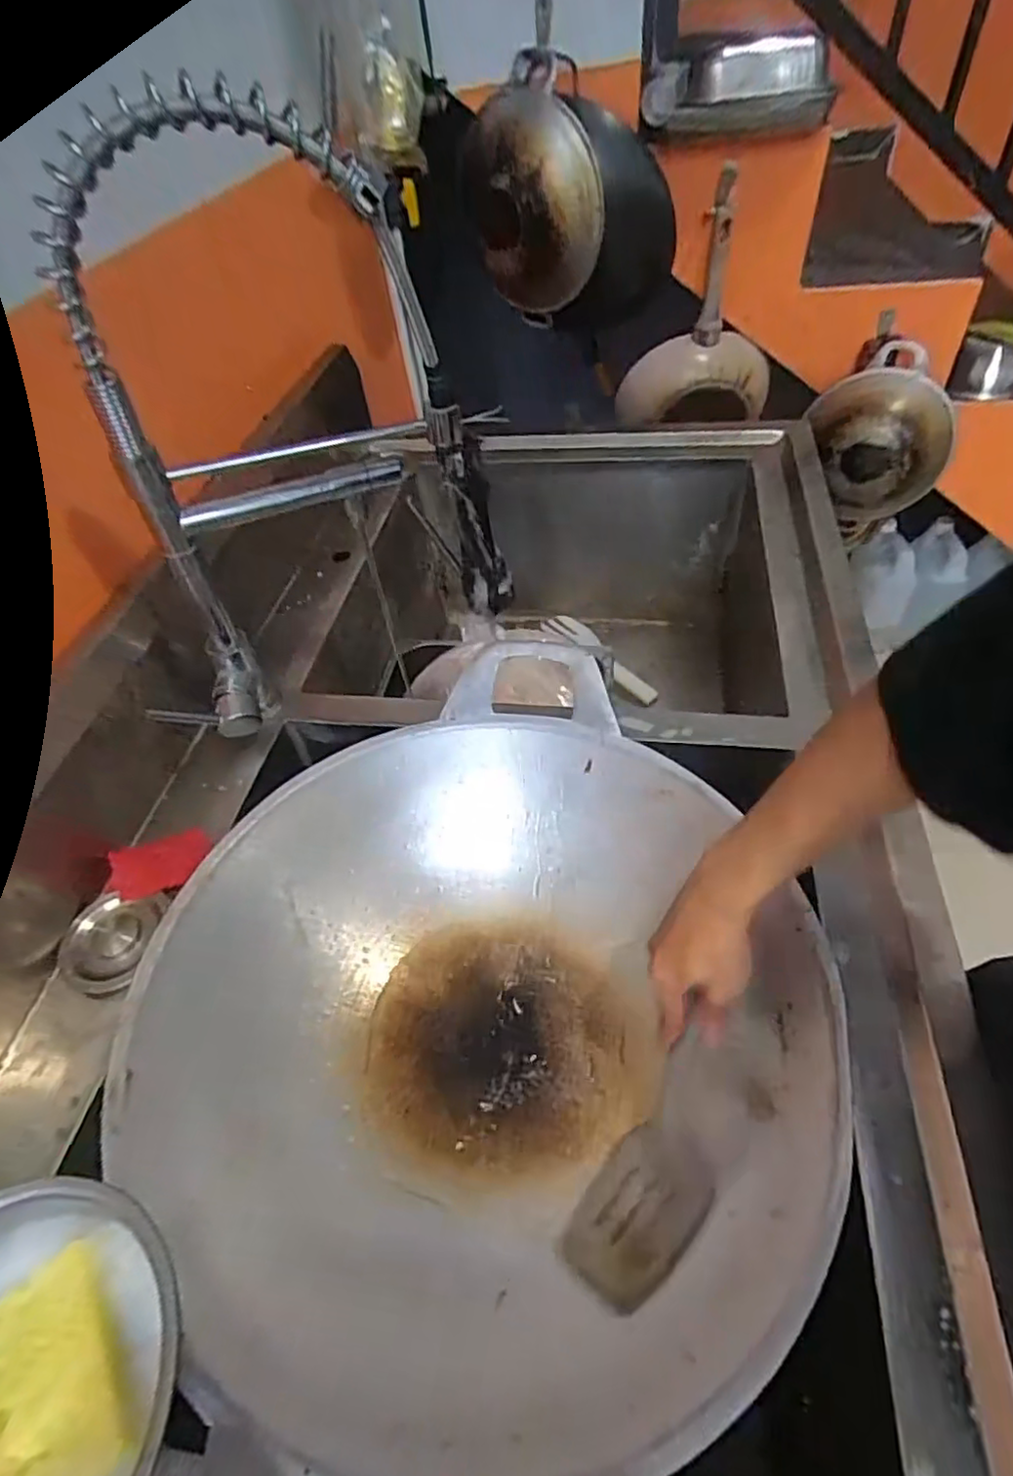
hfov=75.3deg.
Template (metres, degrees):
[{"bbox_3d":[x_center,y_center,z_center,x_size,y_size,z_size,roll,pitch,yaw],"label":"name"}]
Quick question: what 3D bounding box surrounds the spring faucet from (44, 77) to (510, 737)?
[{"bbox_3d":[-0.165,-0.207,0.536,0.298,0.381,0.096,-27,52,-16],"label":"spring faucet"}]

